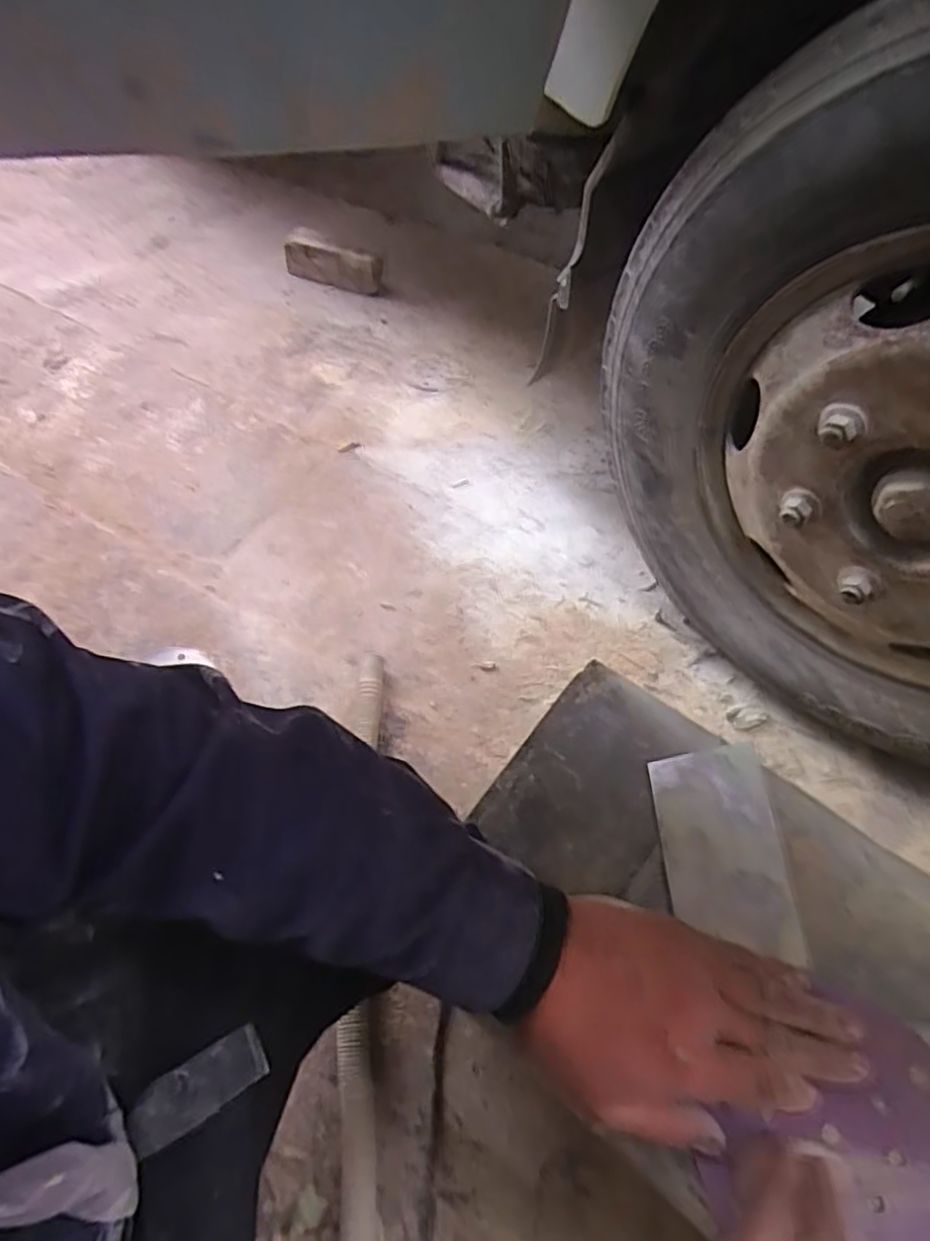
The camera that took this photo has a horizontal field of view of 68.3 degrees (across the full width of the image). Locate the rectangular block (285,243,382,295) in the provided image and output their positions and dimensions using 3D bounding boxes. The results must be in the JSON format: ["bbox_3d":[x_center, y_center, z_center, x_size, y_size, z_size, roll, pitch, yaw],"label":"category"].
[{"bbox_3d":[-0.310,-0.825,1.597,0.242,0.084,0.046,15,63,12],"label":"rectangular block"}]

